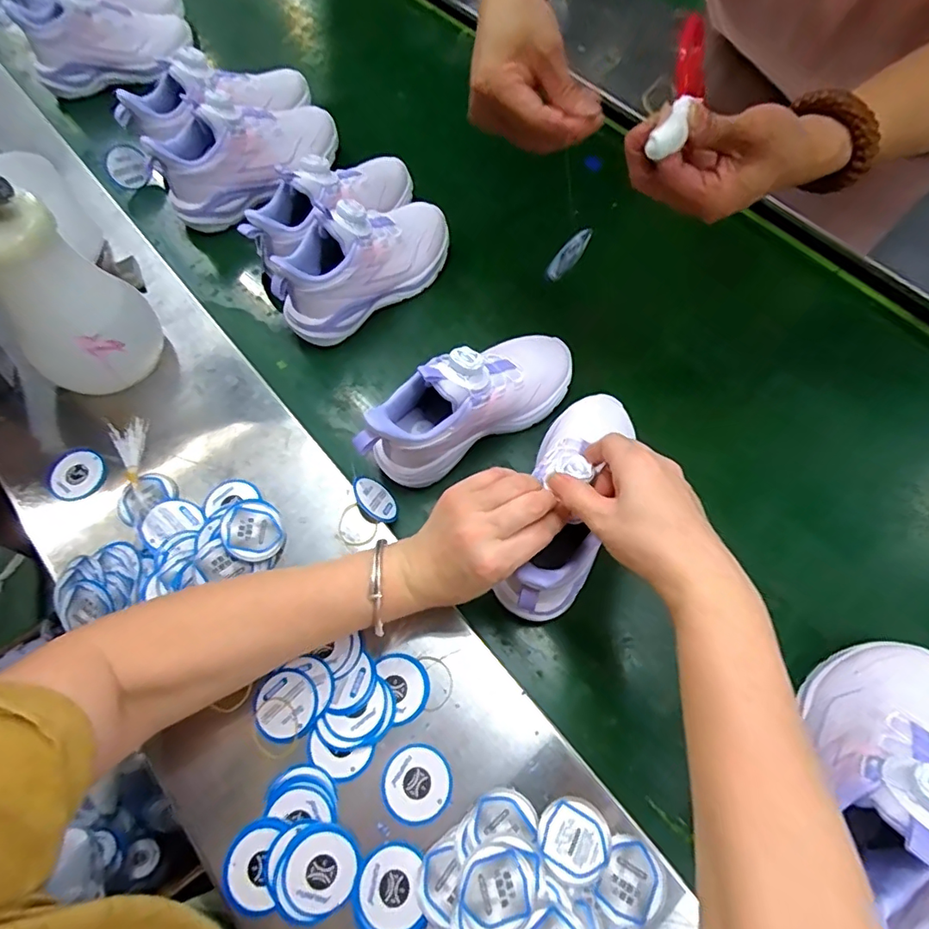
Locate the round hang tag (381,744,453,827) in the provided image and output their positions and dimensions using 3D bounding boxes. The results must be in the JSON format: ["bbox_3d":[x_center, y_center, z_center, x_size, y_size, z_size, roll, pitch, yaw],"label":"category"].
[{"bbox_3d":[-0.034,0.225,0.374,0.047,0.004,0.047,0,69,0],"label":"round hang tag"}]

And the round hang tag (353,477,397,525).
[{"bbox_3d":[-0.079,0.032,0.478,0.009,0.039,0.048,-41,91,28],"label":"round hang tag"}]

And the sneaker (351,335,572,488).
[{"bbox_3d":[0.006,-0.060,0.474,0.209,0.098,0.069,-33,73,-12],"label":"sneaker"}]

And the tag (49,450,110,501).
[{"bbox_3d":[-0.345,0.009,0.475,0.047,0.010,0.044,3,77,-15],"label":"tag"}]

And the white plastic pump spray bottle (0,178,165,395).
[{"bbox_3d":[-0.344,-0.136,0.439,0.083,0.193,0.100,34,73,12],"label":"white plastic pump spray bottle"}]

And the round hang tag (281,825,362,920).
[{"bbox_3d":[-0.093,0.266,0.348,0.048,0.004,0.045,4,69,-12],"label":"round hang tag"}]

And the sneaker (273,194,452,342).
[{"bbox_3d":[-0.100,-0.211,0.540,0.203,0.104,0.072,-40,74,-14],"label":"sneaker"}]

